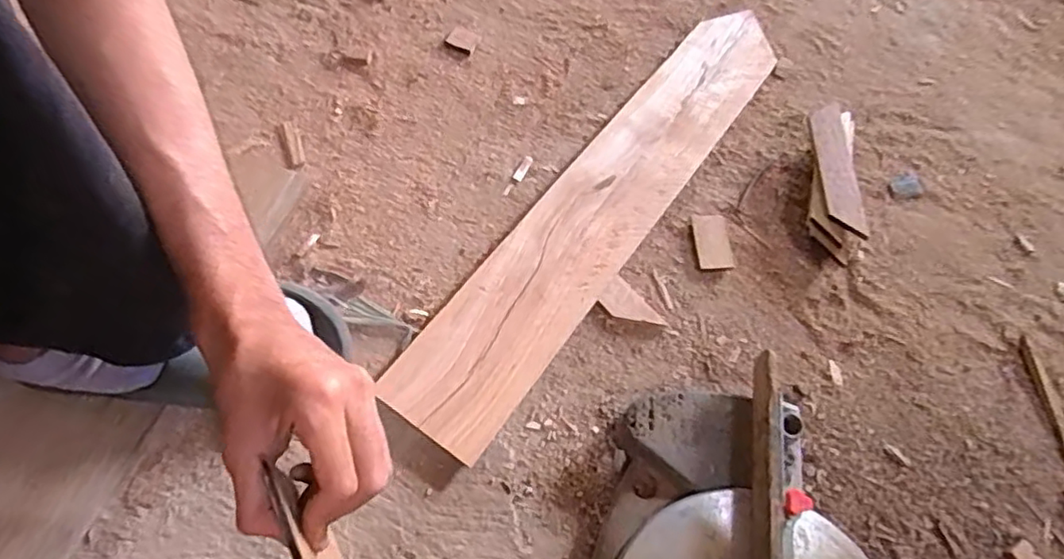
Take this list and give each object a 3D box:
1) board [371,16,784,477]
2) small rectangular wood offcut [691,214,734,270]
[{"bbox_3d":[0.085,-0.090,0.669,0.110,0.022,0.622,34,65,13],"label":"board"},{"bbox_3d":[0.185,-0.039,0.653,0.036,0.009,0.065,-2,62,-5],"label":"small rectangular wood offcut"}]

